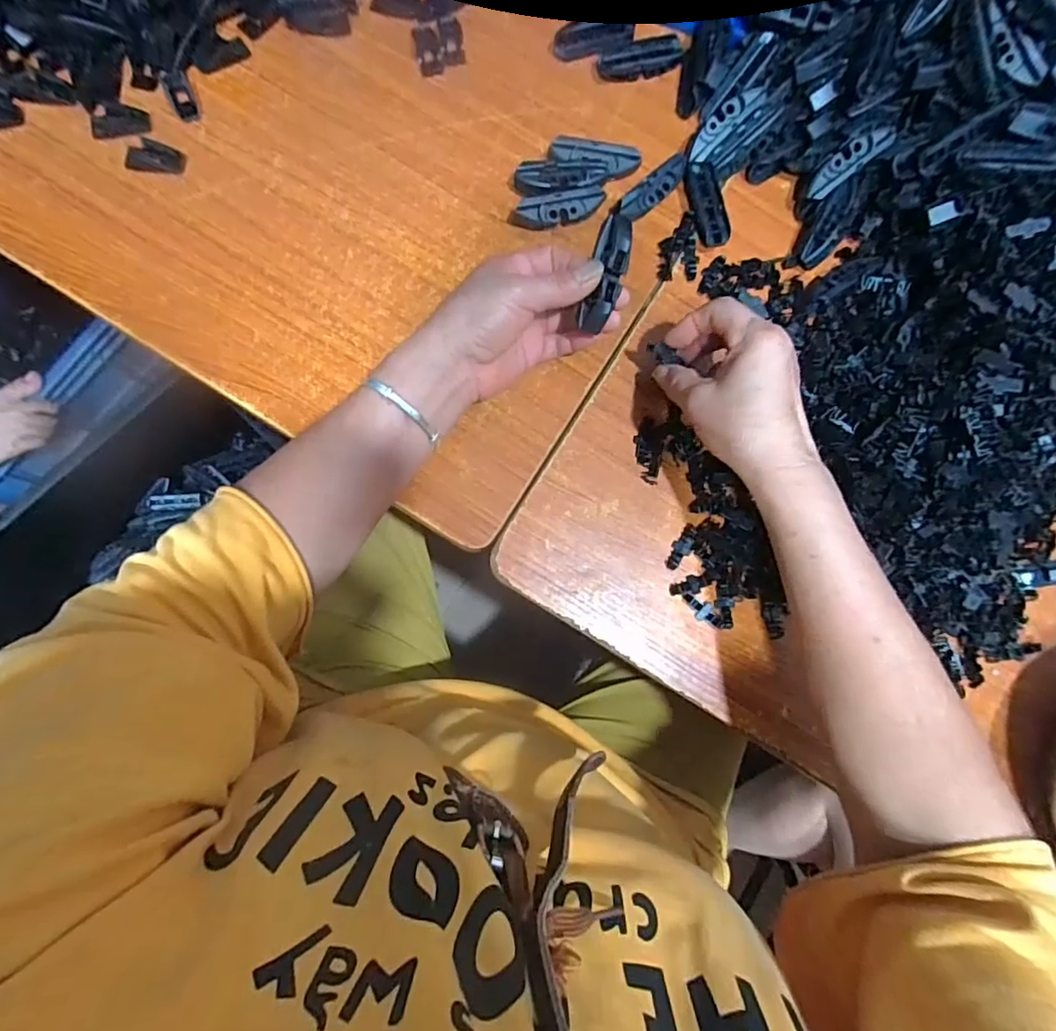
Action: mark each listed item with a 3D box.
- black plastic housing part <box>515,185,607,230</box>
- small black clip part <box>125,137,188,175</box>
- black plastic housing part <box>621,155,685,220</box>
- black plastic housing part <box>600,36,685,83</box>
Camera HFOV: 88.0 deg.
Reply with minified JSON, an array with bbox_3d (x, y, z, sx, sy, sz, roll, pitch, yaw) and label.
[{"bbox_3d":[0.025,-0.236,0.423,0.069,0.023,0.019,-11,83,-6],"label":"black plastic housing part"},{"bbox_3d":[-0.279,-0.270,0.410,0.040,0.004,0.026,2,81,-4],"label":"small black clip part"},{"bbox_3d":[0.099,-0.256,0.431,0.019,0.020,0.068,45,81,3],"label":"black plastic housing part"},{"bbox_3d":[0.096,-0.375,0.452,0.072,0.019,0.025,-17,83,-7],"label":"black plastic housing part"}]

